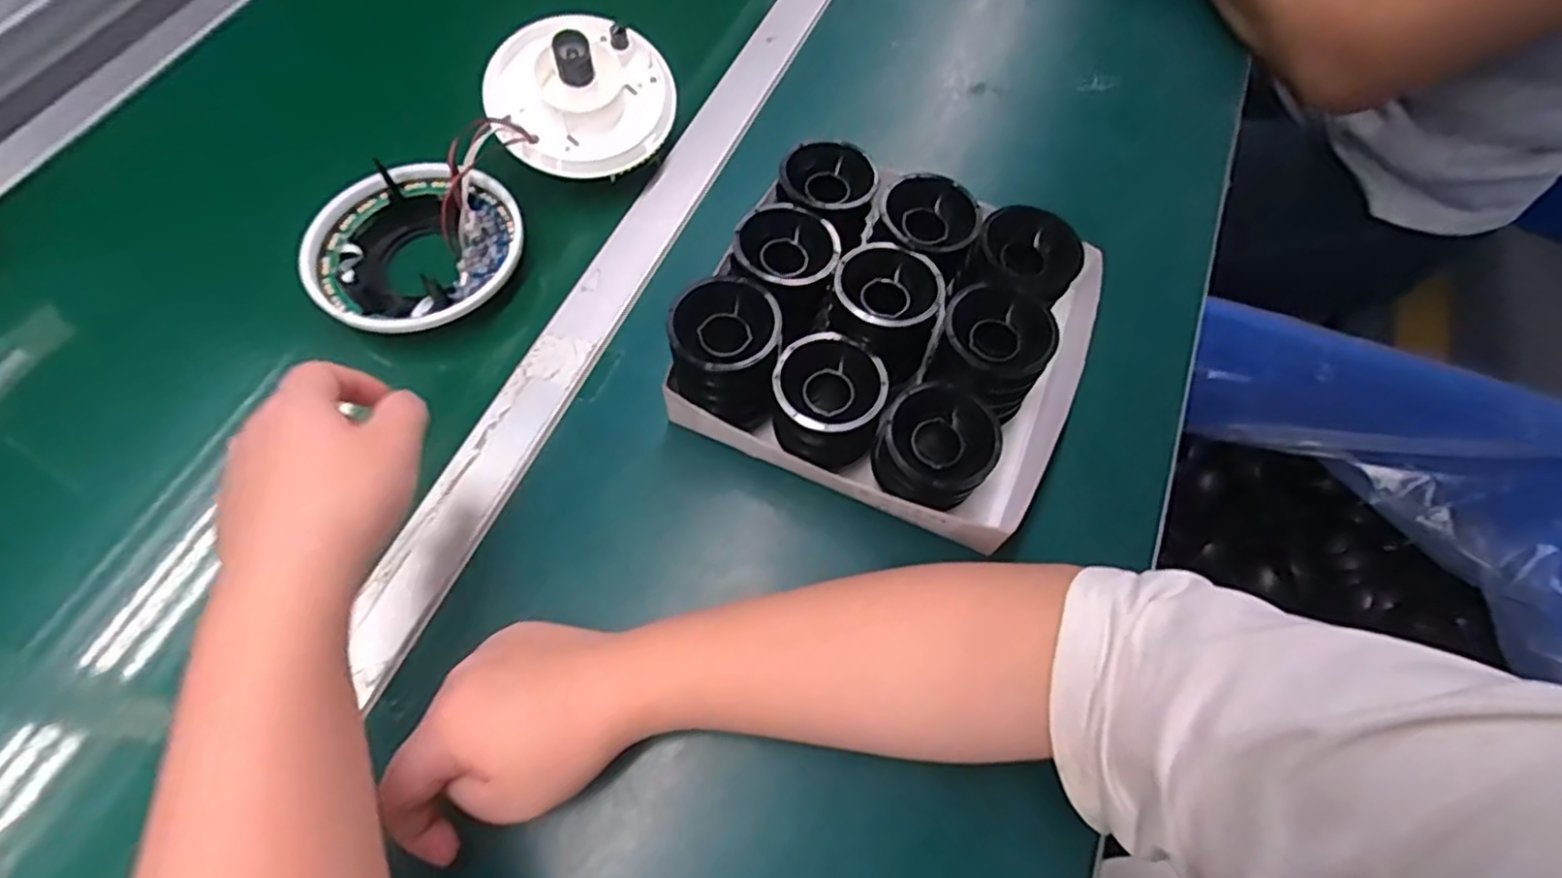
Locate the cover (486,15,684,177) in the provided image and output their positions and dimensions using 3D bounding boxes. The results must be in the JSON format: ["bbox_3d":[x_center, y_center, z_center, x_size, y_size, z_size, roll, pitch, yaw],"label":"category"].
[{"bbox_3d":[-0.137,-0.242,0.461,0.126,0.052,0.116,1,85,-10],"label":"cover"}]

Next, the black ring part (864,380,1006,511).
[{"bbox_3d":[0.079,0.005,0.350,0.057,0.028,0.063,29,67,12],"label":"black ring part"}]

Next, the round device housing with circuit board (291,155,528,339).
[{"bbox_3d":[-0.240,-0.128,0.446,0.131,0.029,0.114,-31,68,-15],"label":"round device housing with circuit board"}]

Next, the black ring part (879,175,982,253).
[{"bbox_3d":[0.086,-0.127,0.393,0.055,0.021,0.053,0,64,-1],"label":"black ring part"}]

